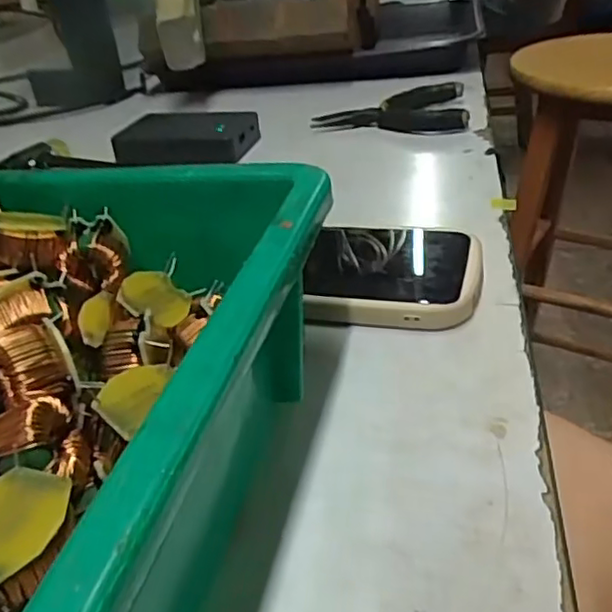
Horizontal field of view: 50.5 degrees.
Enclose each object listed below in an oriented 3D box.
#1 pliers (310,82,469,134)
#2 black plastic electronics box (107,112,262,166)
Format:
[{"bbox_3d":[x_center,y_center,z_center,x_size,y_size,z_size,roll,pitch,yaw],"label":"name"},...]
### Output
[{"bbox_3d":[0.069,-0.161,0.541,0.123,0.020,0.082,0,31,10],"label":"pliers"},{"bbox_3d":[-0.093,-0.136,0.523,0.106,0.025,0.069,9,34,23],"label":"black plastic electronics box"}]

